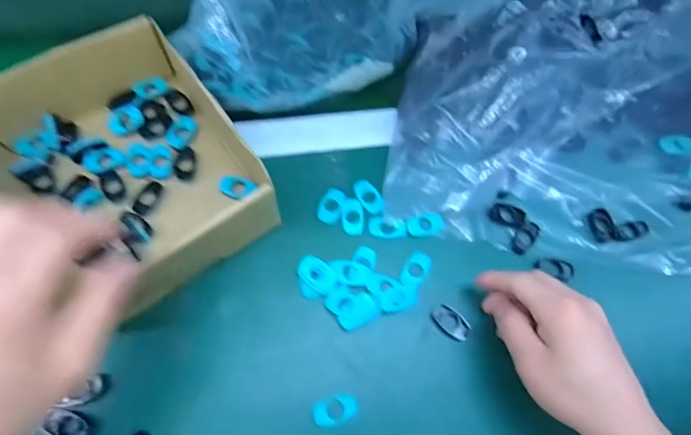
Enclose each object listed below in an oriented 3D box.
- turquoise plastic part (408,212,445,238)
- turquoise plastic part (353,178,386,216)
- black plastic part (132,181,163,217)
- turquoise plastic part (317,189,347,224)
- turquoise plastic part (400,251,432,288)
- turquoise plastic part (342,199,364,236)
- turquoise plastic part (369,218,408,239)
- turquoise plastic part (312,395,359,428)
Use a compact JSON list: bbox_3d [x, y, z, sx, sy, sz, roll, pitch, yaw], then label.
[{"bbox_3d":[0.072,0.006,0.372,0.036,0.008,0.020,-18,69,-10],"label":"turquoise plastic part"},{"bbox_3d":[0.022,-0.020,0.377,0.018,0.004,0.040,-24,71,-12],"label":"turquoise plastic part"},{"bbox_3d":[-0.172,-0.017,0.360,0.016,0.006,0.032,19,68,5],"label":"black plastic part"},{"bbox_3d":[-0.013,-0.012,0.374,0.022,0.004,0.034,12,67,2],"label":"turquoise plastic part"},{"bbox_3d":[0.060,0.044,0.353,0.019,0.004,0.033,28,69,9],"label":"turquoise plastic part"},{"bbox_3d":[0.007,-0.001,0.372,0.019,0.004,0.035,1,67,-2],"label":"turquoise plastic part"},{"bbox_3d":[0.038,0.009,0.366,0.033,0.004,0.018,5,67,-1],"label":"turquoise plastic part"},{"bbox_3d":[-0.007,0.144,0.308,0.033,0.004,0.020,-15,69,-9],"label":"turquoise plastic part"}]

